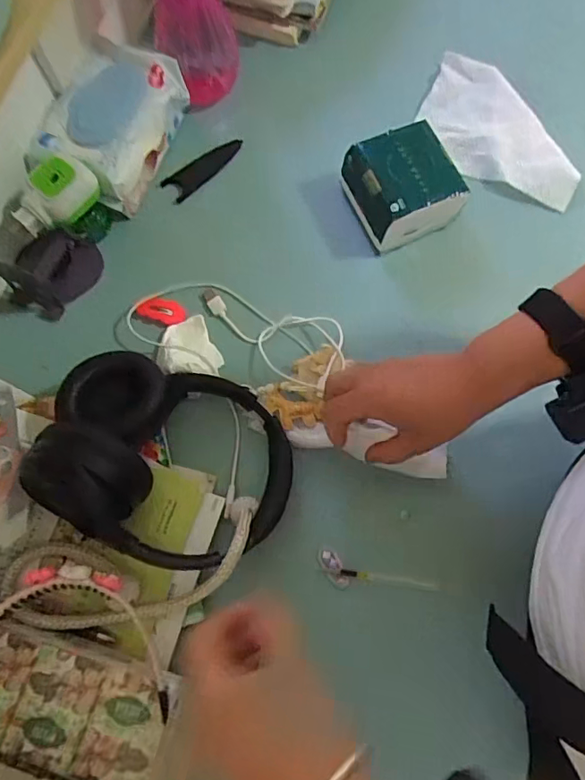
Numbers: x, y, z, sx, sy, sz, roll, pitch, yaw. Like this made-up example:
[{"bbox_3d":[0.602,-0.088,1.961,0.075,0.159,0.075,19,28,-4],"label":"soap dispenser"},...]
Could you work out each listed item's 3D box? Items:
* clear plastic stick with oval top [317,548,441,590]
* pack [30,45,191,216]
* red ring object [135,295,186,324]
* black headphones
[{"bbox_3d":[0.069,0.162,0.450,0.100,0.013,0.026,16,74,5],"label":"clear plastic stick with oval top"},{"bbox_3d":[-0.182,-0.269,0.551,0.104,0.067,0.160,22,74,7],"label":"pack"},{"bbox_3d":[-0.129,-0.080,0.522,0.046,0.004,0.025,17,83,-8],"label":"red ring object"},{"bbox_3d":[-0.100,0.055,0.431,0.190,0.095,0.157,12,73,4],"label":"black headphones"}]

